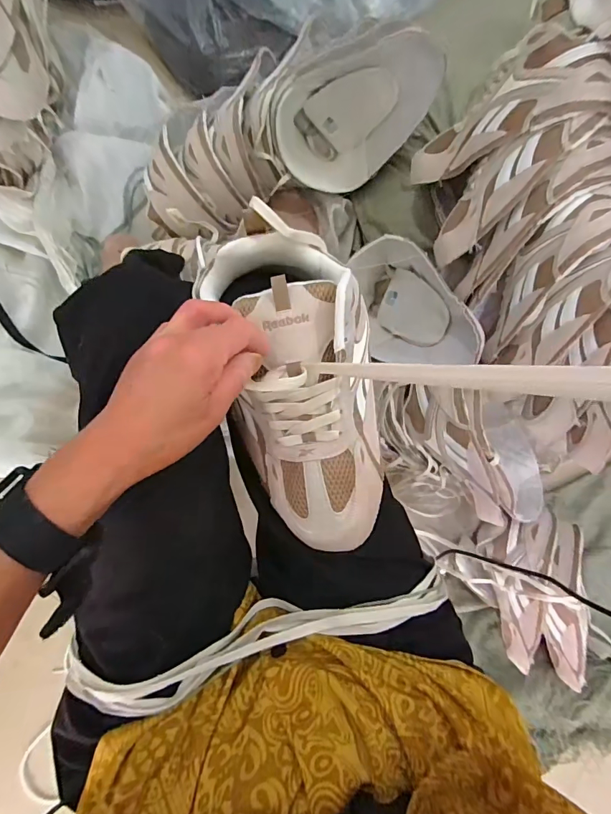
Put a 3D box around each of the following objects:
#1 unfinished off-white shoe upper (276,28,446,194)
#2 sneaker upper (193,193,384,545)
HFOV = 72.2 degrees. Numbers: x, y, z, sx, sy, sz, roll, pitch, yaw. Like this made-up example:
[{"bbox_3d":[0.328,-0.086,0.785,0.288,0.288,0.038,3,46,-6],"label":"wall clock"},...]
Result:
[{"bbox_3d":[0.082,-0.416,0.593,0.235,0.155,0.095,-5,47,31],"label":"unfinished off-white shoe upper"},{"bbox_3d":[0.000,-0.016,0.323,0.109,0.079,0.241,-13,95,-7],"label":"sneaker upper"}]

